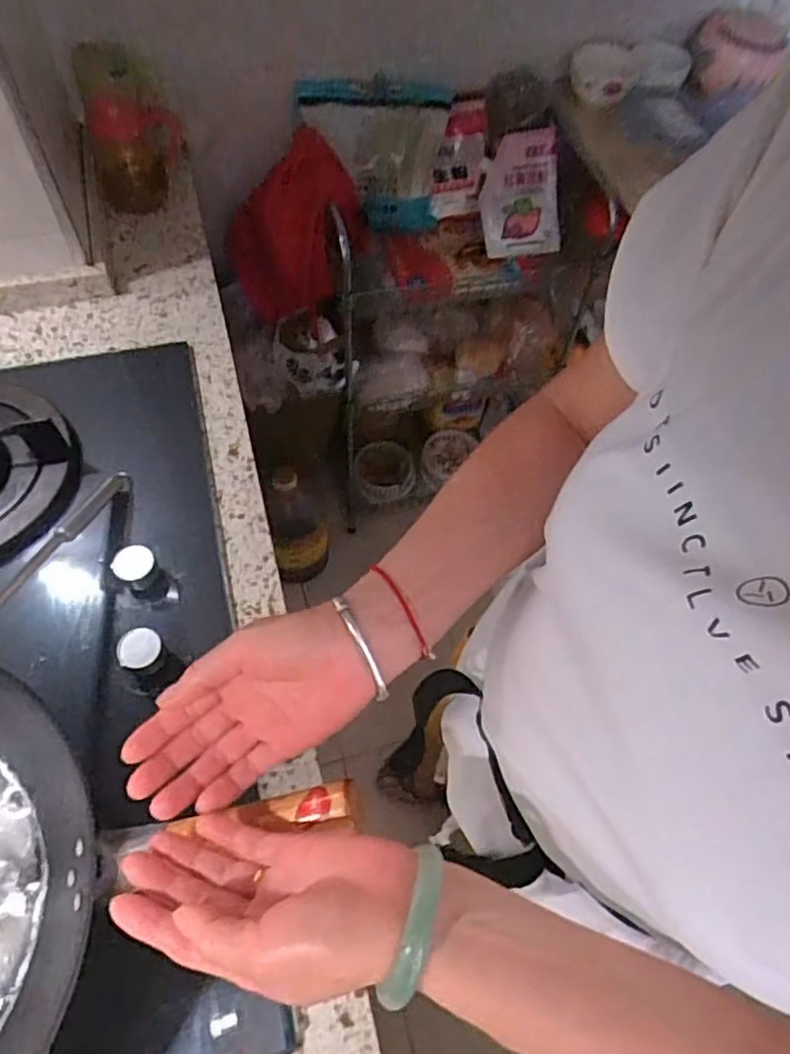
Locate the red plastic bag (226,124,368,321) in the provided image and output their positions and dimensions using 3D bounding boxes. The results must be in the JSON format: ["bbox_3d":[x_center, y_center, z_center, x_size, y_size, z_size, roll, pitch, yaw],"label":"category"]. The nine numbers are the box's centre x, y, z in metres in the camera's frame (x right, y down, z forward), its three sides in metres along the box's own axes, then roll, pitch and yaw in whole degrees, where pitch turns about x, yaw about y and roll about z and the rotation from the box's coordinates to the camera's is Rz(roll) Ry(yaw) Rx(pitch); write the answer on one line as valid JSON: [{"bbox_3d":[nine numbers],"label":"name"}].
[{"bbox_3d":[-0.174,-0.507,1.174,0.234,0.293,0.089,-5,60,-7],"label":"red plastic bag"}]

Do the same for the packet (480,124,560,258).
[{"bbox_3d":[0.224,-0.594,1.179,0.147,0.012,0.210,-9,100,-13],"label":"packet"}]

